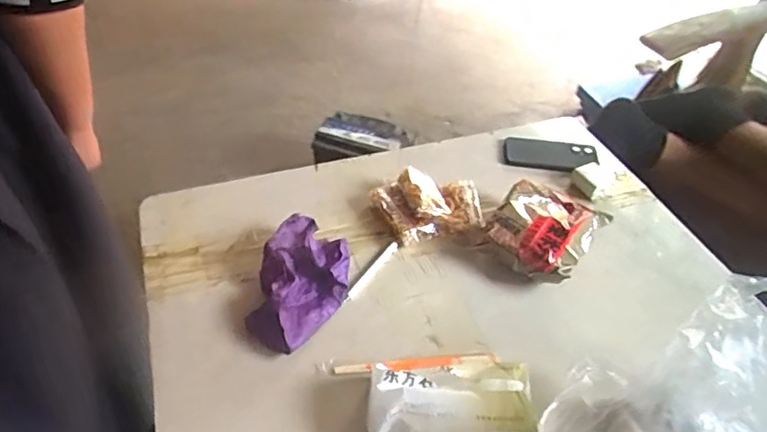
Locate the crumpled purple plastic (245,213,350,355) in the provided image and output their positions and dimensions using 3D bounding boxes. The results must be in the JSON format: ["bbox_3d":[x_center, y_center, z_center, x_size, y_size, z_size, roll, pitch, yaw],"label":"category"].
[{"bbox_3d":[-0.112,0.087,0.759,0.116,0.051,0.204,8,45,6],"label":"crumpled purple plastic"}]

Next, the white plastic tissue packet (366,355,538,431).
[{"bbox_3d":[0.071,0.210,0.622,0.174,0.067,0.090,2,44,0],"label":"white plastic tissue packet"}]

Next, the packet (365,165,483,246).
[{"bbox_3d":[0.069,-0.018,0.880,0.157,0.060,0.131,-8,45,-10],"label":"packet"}]

